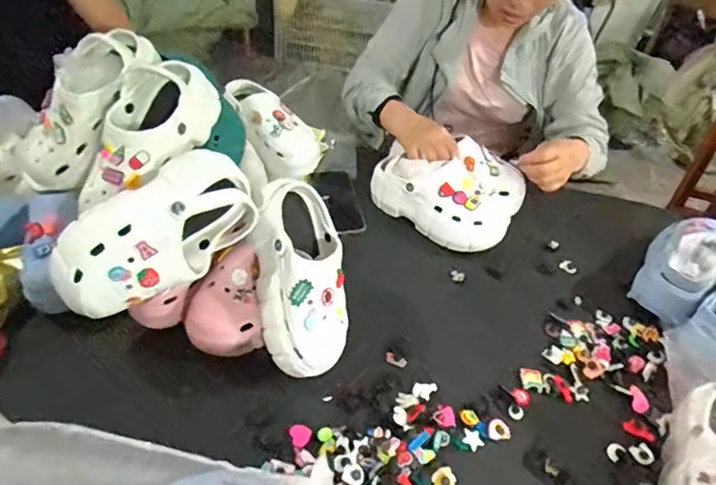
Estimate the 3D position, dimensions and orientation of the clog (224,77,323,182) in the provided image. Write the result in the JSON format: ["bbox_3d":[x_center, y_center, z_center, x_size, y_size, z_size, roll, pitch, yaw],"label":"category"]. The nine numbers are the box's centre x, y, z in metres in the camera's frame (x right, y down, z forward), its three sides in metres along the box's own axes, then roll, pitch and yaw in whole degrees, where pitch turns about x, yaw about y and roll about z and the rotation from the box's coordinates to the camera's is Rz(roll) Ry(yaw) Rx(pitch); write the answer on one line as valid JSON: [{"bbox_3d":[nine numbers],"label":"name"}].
[{"bbox_3d":[-0.164,-0.221,0.956,0.108,0.100,0.232,-40,92,-36],"label":"clog"}]

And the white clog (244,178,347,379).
[{"bbox_3d":[-0.071,0.043,0.666,0.117,0.076,0.253,-7,83,-14],"label":"white clog"}]

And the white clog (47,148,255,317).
[{"bbox_3d":[-0.253,-0.010,0.643,0.243,0.133,0.098,-23,53,-26],"label":"white clog"}]

